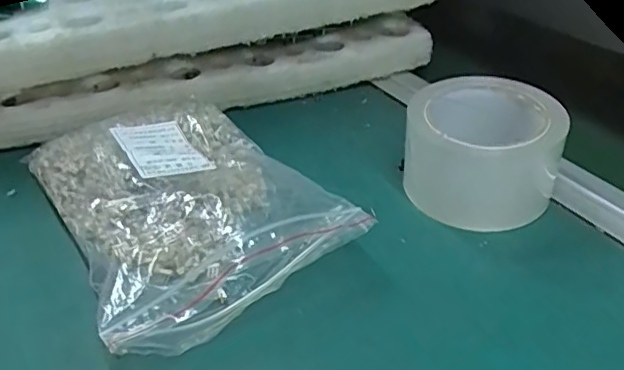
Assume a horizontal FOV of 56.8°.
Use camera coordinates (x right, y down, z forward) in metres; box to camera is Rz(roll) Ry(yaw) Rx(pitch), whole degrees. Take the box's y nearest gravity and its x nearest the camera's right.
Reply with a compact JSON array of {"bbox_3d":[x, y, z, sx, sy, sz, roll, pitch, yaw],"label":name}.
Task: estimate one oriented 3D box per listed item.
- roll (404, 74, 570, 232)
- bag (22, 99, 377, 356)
[{"bbox_3d":[0.119,-0.023,0.411,0.105,0.072,0.095,6,36,10],"label":"roll"},{"bbox_3d":[-0.094,0.002,0.398,0.162,0.047,0.235,-23,41,-28],"label":"bag"}]

